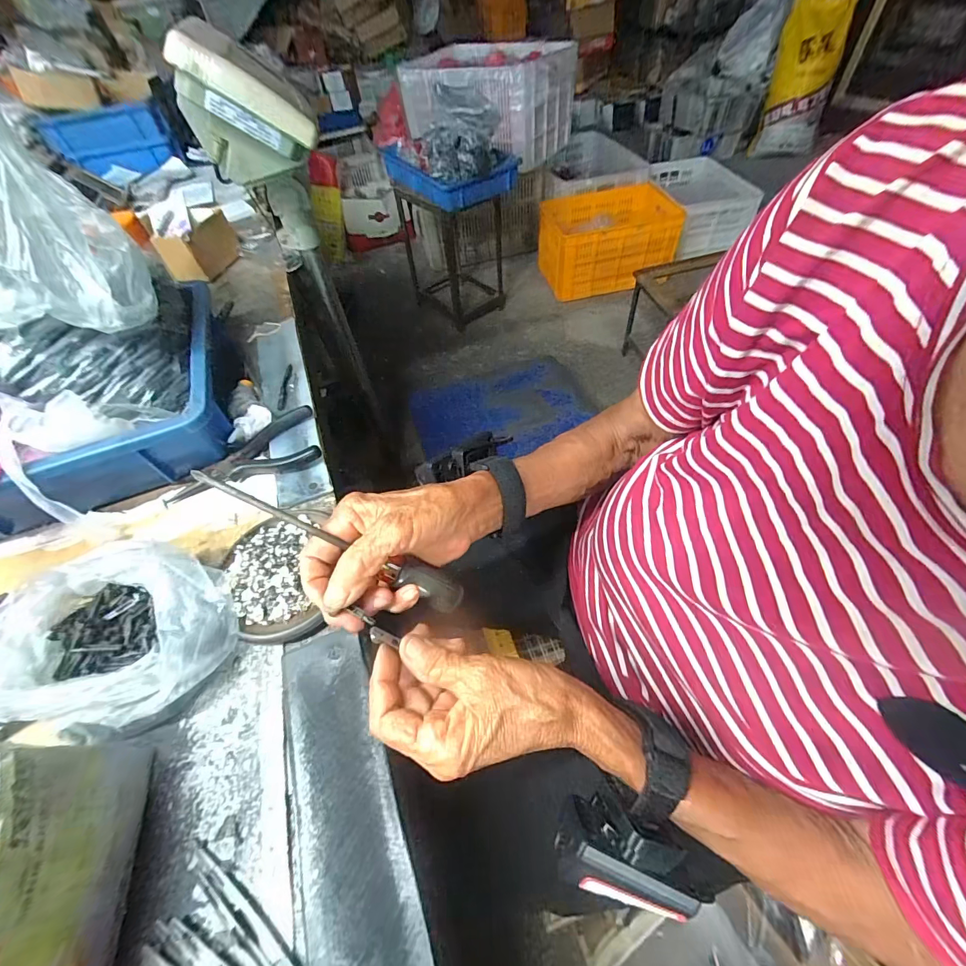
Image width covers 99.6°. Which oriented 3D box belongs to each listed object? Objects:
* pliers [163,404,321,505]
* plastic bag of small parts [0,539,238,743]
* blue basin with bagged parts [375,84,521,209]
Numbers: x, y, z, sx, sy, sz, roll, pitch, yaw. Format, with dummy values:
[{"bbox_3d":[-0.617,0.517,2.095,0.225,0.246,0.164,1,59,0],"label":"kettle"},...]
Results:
[{"bbox_3d":[-0.246,-0.027,0.420,0.150,0.018,0.074,-21,54,-9],"label":"pliers"},{"bbox_3d":[-0.257,0.109,0.295,0.128,0.071,0.127,-27,55,-14],"label":"plastic bag of small parts"},{"bbox_3d":[-0.113,-1.056,1.278,0.294,0.238,0.404,-27,55,-14],"label":"blue basin with bagged parts"}]

